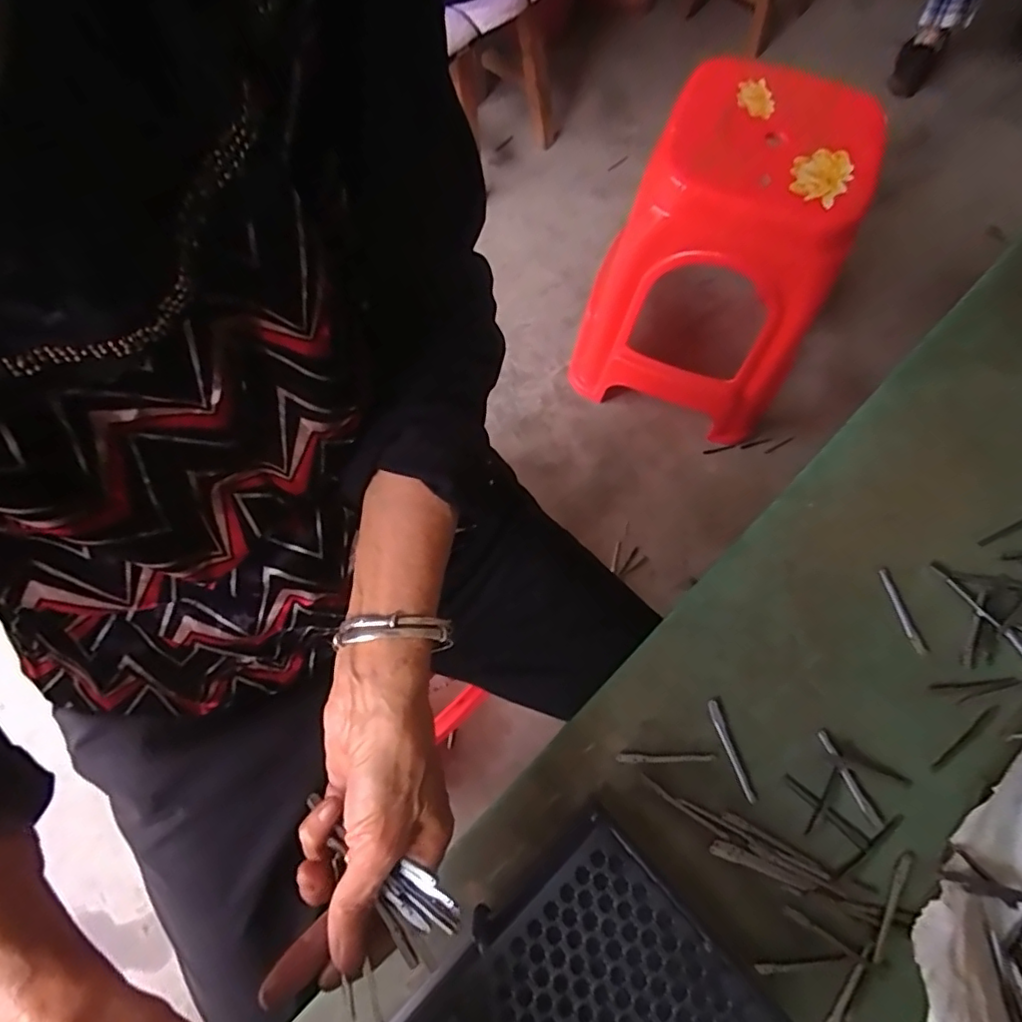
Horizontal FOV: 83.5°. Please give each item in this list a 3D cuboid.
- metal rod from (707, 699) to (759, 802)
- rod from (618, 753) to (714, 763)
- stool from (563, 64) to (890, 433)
[{"bbox_3d":[0.152,0.165,0.394,0.008,0.004,0.067,-16,72,-6],"label":"metal rod"},{"bbox_3d":[0.106,0.169,0.391,0.067,0.004,0.006,1,71,0],"label":"rod"},{"bbox_3d":[0.356,-0.412,1.006,0.377,0.467,0.369,25,72,8],"label":"stool"}]

